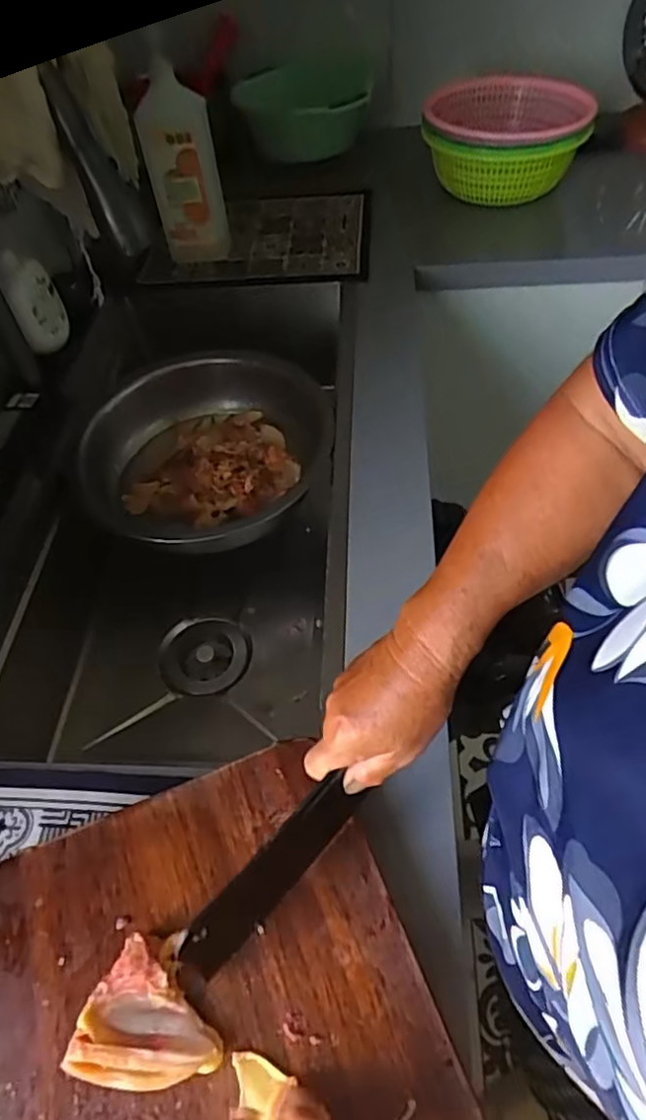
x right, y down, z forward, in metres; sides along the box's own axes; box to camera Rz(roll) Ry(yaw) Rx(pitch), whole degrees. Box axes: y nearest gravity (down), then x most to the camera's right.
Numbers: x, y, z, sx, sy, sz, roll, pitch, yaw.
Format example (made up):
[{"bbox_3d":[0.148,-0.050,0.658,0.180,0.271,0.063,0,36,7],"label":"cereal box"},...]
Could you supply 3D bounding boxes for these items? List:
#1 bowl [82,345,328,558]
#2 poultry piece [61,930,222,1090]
[{"bbox_3d":[-0.158,-0.124,0.843,0.316,0.132,0.323,-3,53,4],"label":"bowl"},{"bbox_3d":[-0.105,0.284,0.392,0.085,0.026,0.078,3,54,8],"label":"poultry piece"}]

